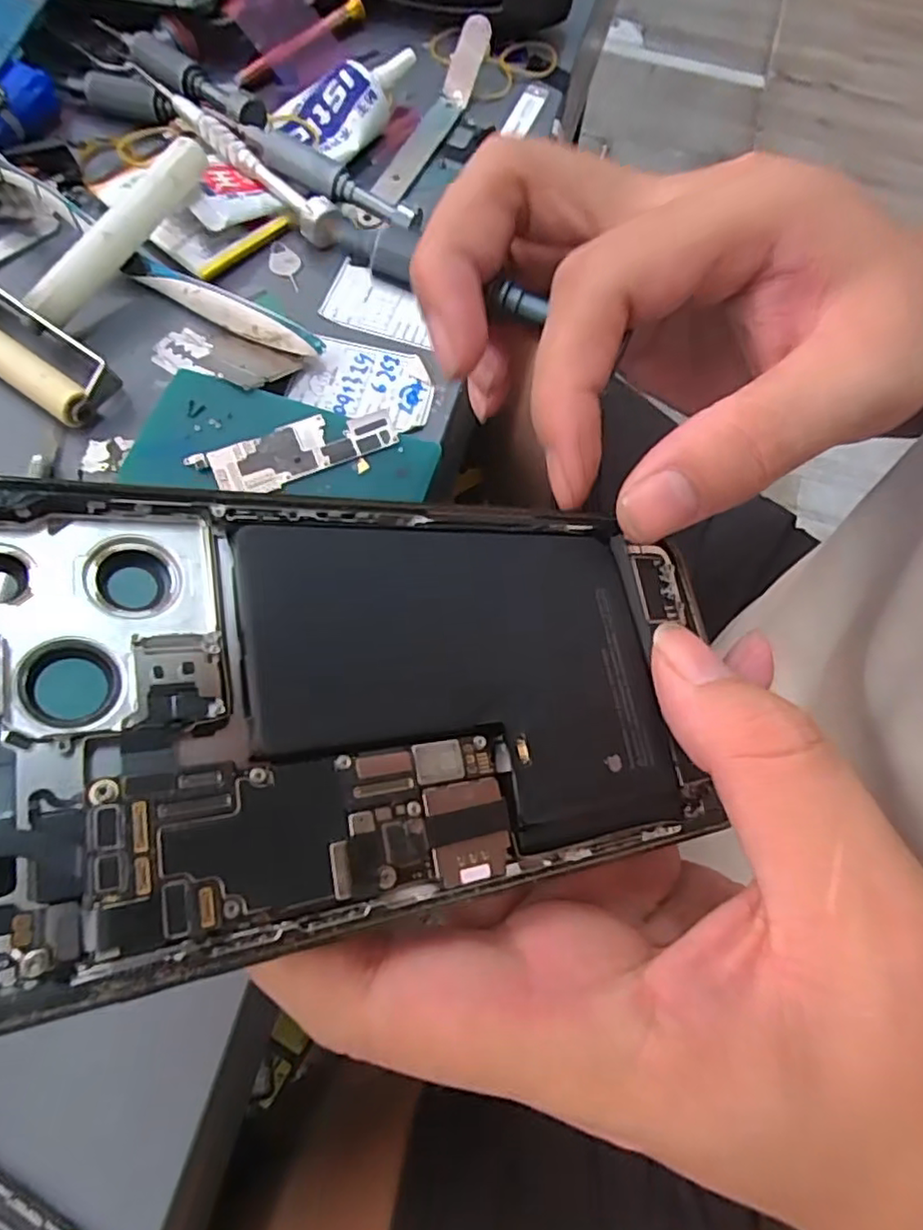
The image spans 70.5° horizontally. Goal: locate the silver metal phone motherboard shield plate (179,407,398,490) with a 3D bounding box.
[{"bbox_3d":[-0.061,-0.061,0.241,0.071,0.004,0.022,-22,75,-10],"label":"silver metal phone motherboard shield plate"}]

